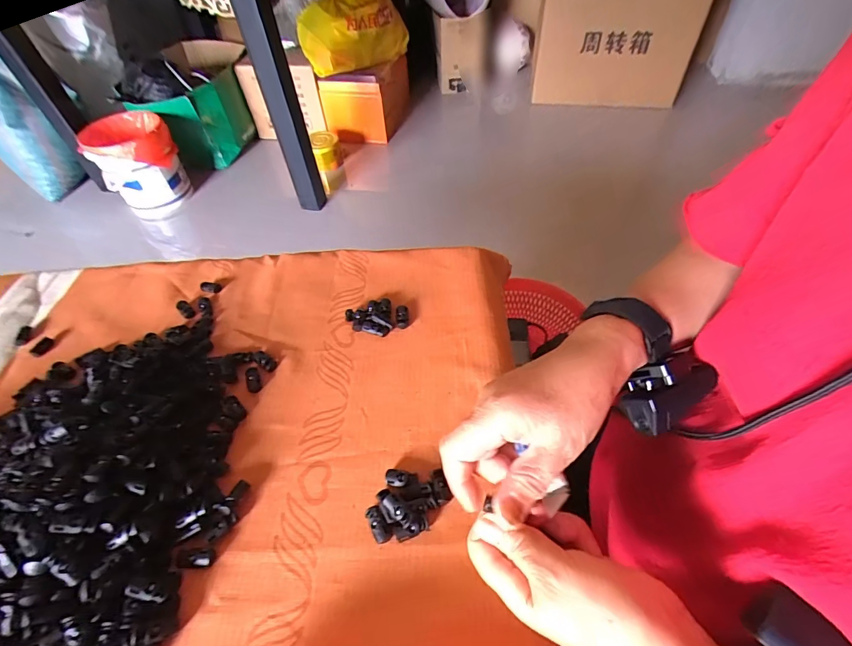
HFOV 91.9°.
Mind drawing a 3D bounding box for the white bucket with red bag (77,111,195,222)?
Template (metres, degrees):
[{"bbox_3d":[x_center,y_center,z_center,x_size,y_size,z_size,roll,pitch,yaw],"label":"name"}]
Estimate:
[{"bbox_3d":[-0.976,-0.541,1.434,0.236,0.296,0.219,-2,51,2],"label":"white bucket with red bag"}]

